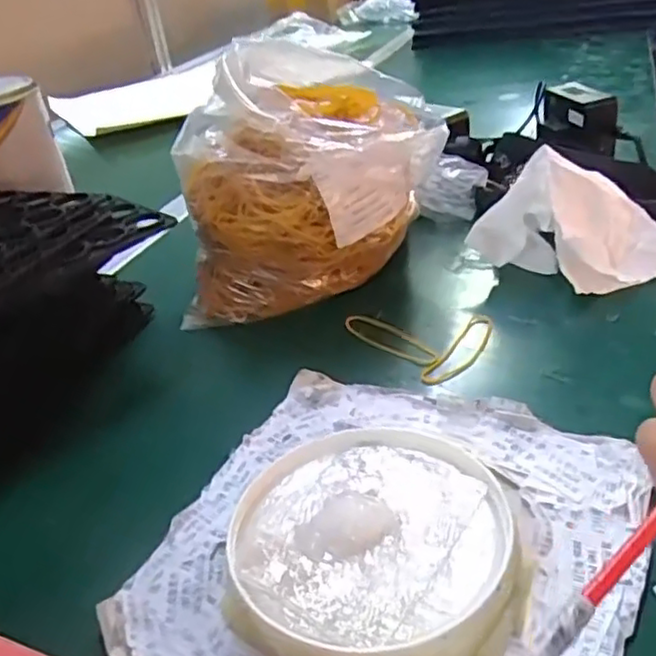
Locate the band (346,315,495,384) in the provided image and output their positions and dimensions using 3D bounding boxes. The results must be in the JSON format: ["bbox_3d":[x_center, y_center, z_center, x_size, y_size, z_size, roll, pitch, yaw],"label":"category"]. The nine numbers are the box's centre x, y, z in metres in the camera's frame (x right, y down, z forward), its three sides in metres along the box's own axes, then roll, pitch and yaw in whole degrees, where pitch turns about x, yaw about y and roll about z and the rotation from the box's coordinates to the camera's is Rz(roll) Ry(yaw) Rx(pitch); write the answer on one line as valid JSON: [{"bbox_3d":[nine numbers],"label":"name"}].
[{"bbox_3d":[0.065,0.002,0.443,0.076,0.008,0.095,-26,35,-27],"label":"band"}]

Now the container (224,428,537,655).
[{"bbox_3d":[0.022,0.091,0.289,0.122,0.017,0.119,4,33,17],"label":"container"}]

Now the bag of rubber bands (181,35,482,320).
[{"bbox_3d":[-0.006,-0.108,0.487,0.215,0.152,0.115,-17,32,-13],"label":"bag of rubber bands"}]

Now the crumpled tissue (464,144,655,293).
[{"bbox_3d":[0.170,-0.071,0.464,0.114,0.073,0.091,-18,32,-16],"label":"crumpled tissue"}]

